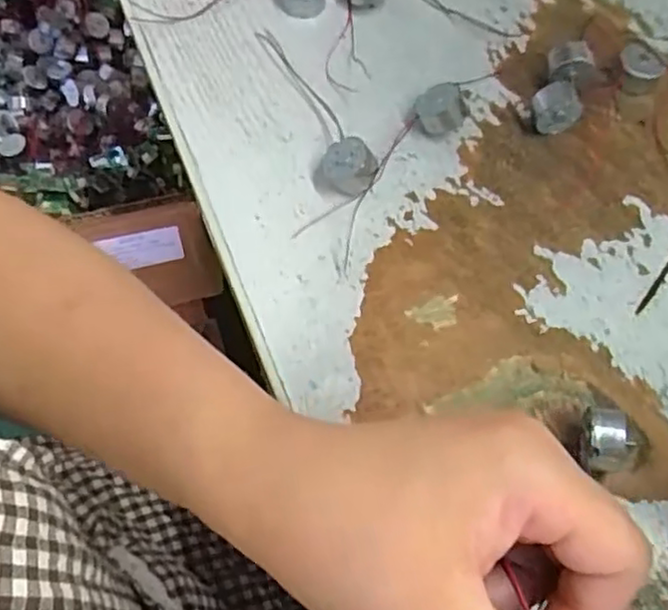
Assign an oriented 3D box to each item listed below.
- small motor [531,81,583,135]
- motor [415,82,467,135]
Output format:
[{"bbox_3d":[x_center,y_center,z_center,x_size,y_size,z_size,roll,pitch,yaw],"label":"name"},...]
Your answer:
[{"bbox_3d":[0.109,-0.096,0.336,0.022,0.022,0.015,-9,64,-2],"label":"small motor"},{"bbox_3d":[0.052,-0.098,0.340,0.023,0.017,0.024,-14,64,-5],"label":"motor"}]

